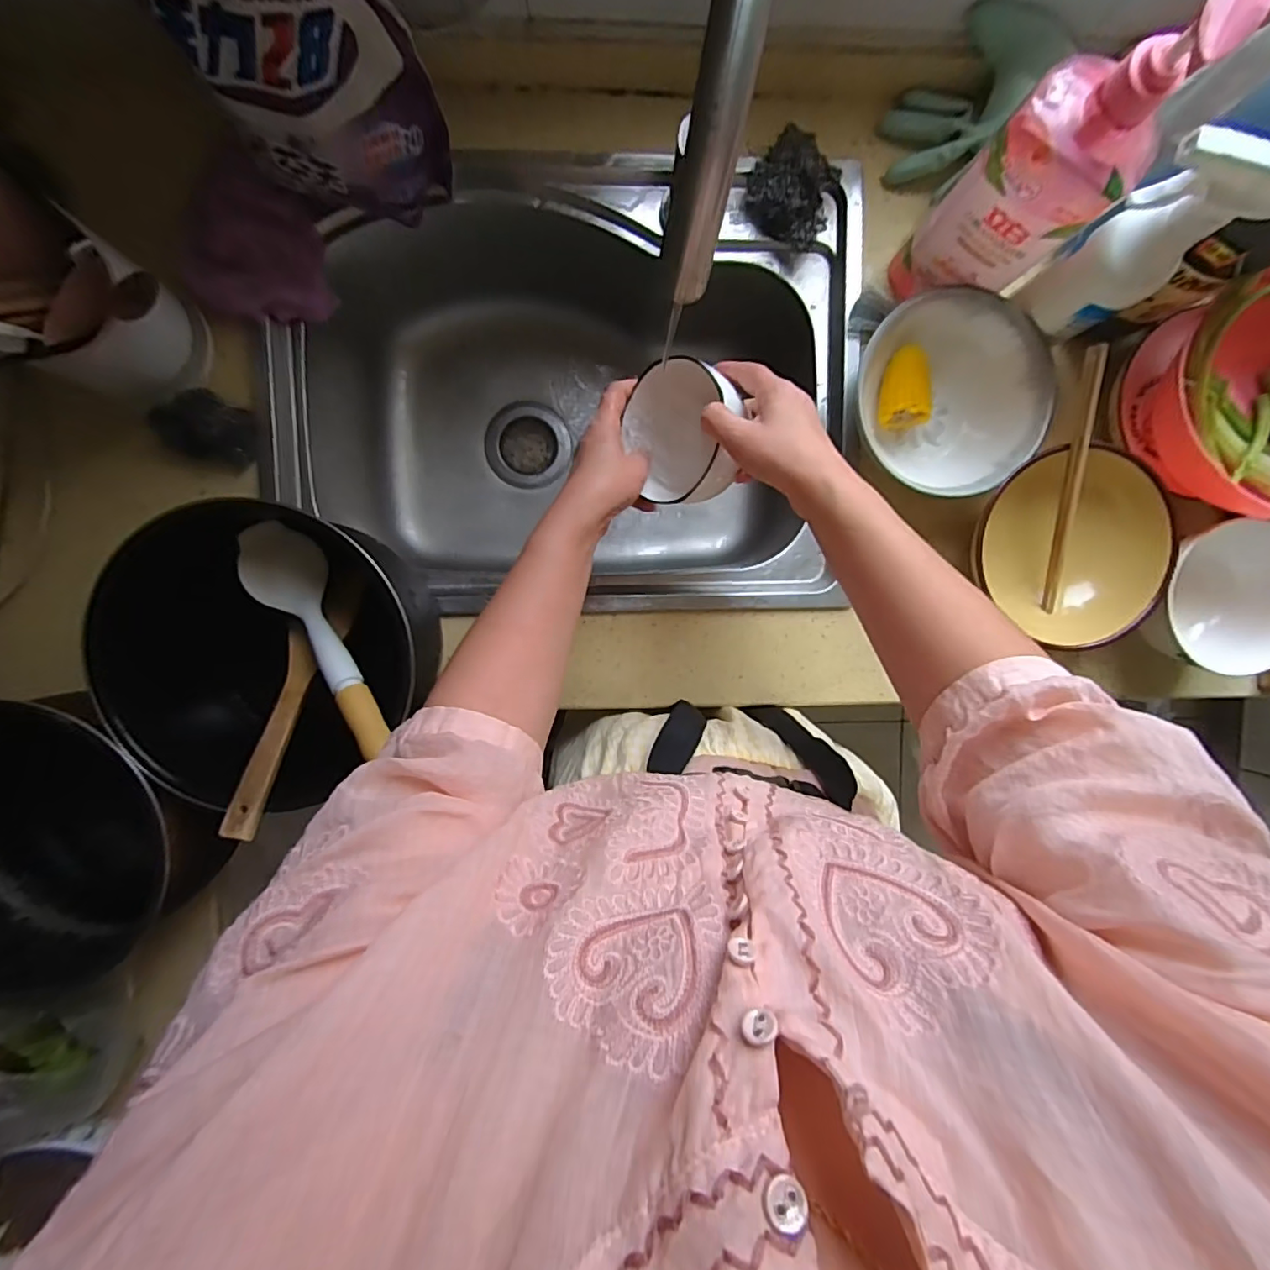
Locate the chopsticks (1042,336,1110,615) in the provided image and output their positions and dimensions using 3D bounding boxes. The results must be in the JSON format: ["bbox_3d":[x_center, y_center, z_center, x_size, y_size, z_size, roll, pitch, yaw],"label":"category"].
[{"bbox_3d":[0.394,-0.131,0.500,0.012,0.015,0.235,-10,115,-2],"label":"chopsticks"}]

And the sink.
[{"bbox_3d":[-0.070,-0.237,0.630,0.558,0.212,0.401,2,95,-3],"label":"sink"}]

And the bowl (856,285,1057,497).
[{"bbox_3d":[0.289,-0.220,0.517,0.157,0.056,0.176,-27,96,-1],"label":"bowl"}]

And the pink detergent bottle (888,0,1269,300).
[{"bbox_3d":[0.294,-0.332,0.402,0.094,0.249,0.065,33,92,-5],"label":"pink detergent bottle"}]

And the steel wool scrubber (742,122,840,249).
[{"bbox_3d":[0.148,-0.412,0.517,0.082,0.045,0.070,40,92,-5],"label":"steel wool scrubber"}]

